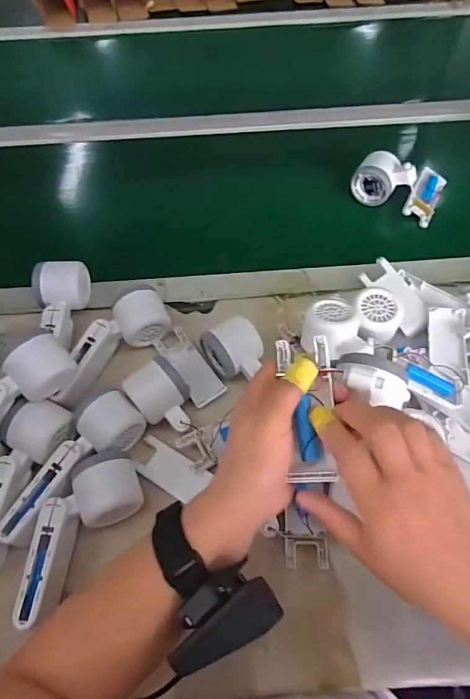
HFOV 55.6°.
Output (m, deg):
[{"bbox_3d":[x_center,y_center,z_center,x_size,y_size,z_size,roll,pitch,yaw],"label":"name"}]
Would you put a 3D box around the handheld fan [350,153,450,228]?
[{"bbox_3d":[0.243,-0.250,0.650,0.121,0.056,0.094,26,64,15],"label":"handheld fan"}]

